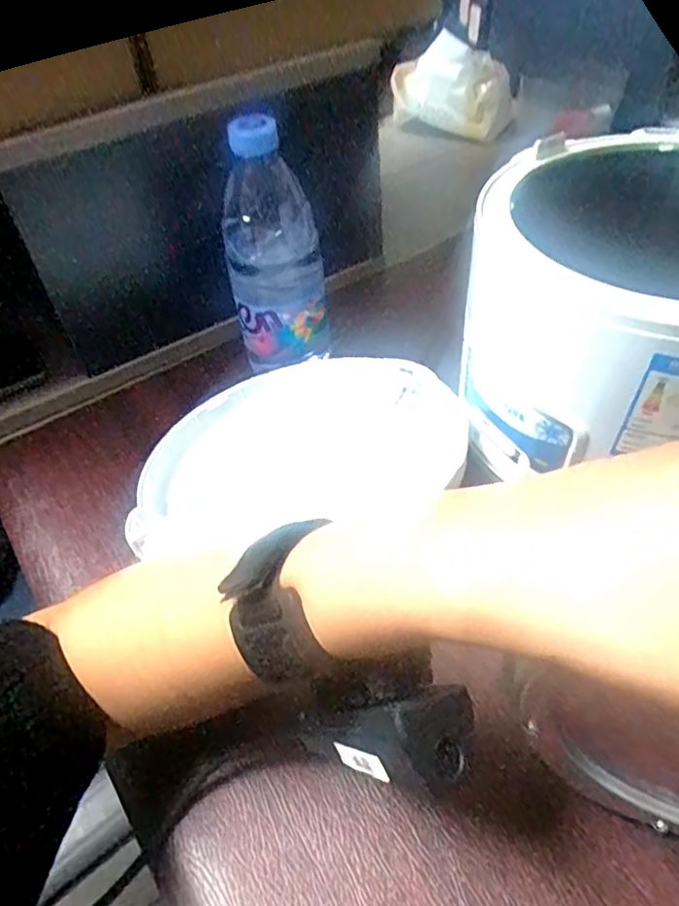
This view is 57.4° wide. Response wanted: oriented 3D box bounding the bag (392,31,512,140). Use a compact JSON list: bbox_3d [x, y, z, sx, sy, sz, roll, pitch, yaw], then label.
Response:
[{"bbox_3d":[0.148,-0.476,0.810,0.151,0.090,0.057,14,49,17],"label":"bag"}]

